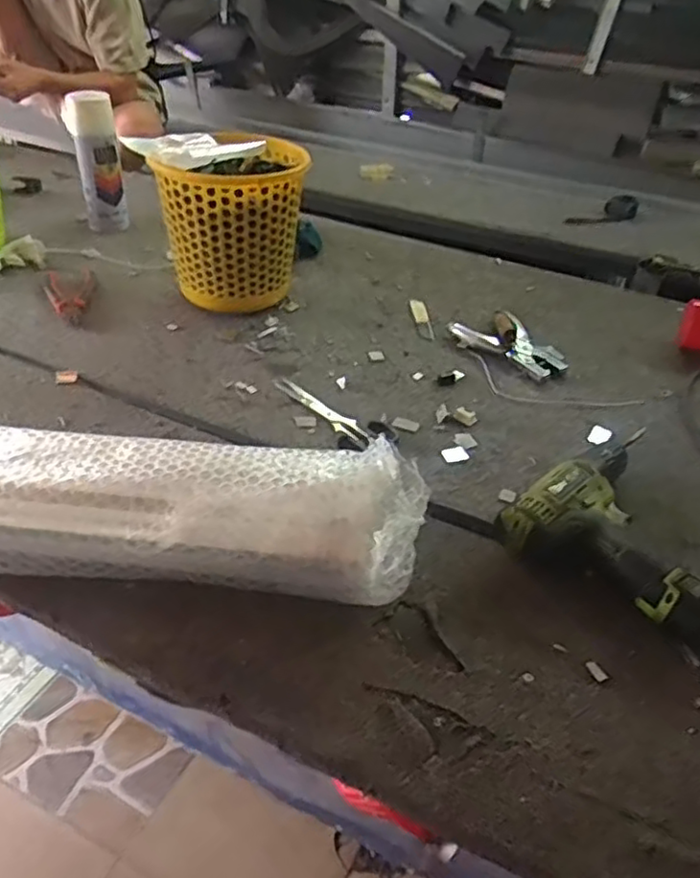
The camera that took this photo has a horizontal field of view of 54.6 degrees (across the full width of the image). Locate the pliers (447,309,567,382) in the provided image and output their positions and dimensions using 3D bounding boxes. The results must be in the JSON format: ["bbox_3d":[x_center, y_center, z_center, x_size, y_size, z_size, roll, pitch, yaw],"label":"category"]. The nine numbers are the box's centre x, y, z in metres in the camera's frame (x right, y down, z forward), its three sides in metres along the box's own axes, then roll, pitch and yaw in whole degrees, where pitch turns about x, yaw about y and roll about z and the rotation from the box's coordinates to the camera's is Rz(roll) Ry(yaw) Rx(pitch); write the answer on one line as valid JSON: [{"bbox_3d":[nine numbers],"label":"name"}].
[{"bbox_3d":[0.209,-0.126,0.894,0.096,0.025,0.150,-14,41,-21],"label":"pliers"}]

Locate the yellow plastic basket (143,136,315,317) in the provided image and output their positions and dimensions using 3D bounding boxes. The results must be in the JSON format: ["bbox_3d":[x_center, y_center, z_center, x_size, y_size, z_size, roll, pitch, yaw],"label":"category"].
[{"bbox_3d":[-0.143,-0.275,0.898,0.177,0.190,0.155,4,38,0],"label":"yellow plastic basket"}]

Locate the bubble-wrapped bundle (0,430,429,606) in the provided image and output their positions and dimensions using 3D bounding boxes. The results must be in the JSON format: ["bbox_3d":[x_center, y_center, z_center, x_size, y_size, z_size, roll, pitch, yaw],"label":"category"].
[{"bbox_3d":[-0.536,0.032,0.612,1.179,0.084,0.125,4,40,5],"label":"bubble-wrapped bundle"}]

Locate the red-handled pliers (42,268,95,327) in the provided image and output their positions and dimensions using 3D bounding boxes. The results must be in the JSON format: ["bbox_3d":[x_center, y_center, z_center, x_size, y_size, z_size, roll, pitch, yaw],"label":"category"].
[{"bbox_3d":[-0.382,-0.199,0.935,0.066,0.010,0.142,-12,41,-19],"label":"red-handled pliers"}]

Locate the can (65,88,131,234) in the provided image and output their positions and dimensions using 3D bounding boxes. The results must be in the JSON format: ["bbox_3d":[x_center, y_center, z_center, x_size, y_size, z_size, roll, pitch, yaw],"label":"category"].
[{"bbox_3d":[-0.391,-0.423,1.058,0.070,0.202,0.068,-6,39,-12],"label":"can"}]

